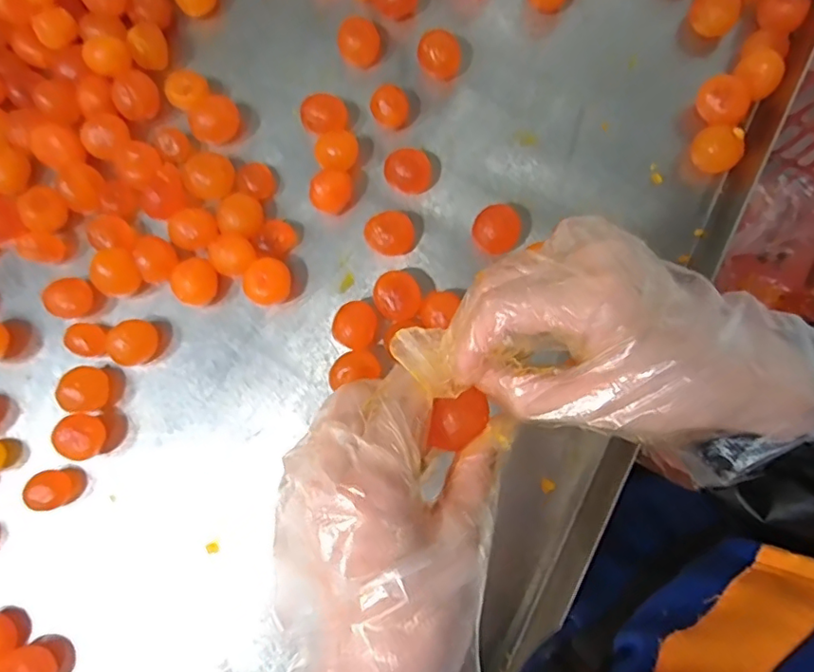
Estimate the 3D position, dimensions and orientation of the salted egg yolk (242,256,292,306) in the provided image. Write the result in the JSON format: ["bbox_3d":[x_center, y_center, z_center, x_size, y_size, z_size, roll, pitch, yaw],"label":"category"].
[{"bbox_3d":[-0.092,-0.035,0.376,0.030,0.028,0.026,-28,81,-3],"label":"salted egg yolk"}]

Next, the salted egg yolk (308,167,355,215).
[{"bbox_3d":[-0.052,-0.099,0.392,0.028,0.022,0.028,0,80,1],"label":"salted egg yolk"}]

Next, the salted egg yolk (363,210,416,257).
[{"bbox_3d":[-0.011,-0.068,0.383,0.031,0.019,0.030,0,80,1],"label":"salted egg yolk"}]

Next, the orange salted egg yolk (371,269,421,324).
[{"bbox_3d":[-0.006,-0.025,0.375,0.030,0.021,0.033,-30,81,-4],"label":"orange salted egg yolk"}]

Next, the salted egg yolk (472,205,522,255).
[{"bbox_3d":[0.061,-0.070,0.380,0.030,0.022,0.030,-33,81,-4],"label":"salted egg yolk"}]

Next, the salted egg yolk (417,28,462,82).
[{"bbox_3d":[0.023,-0.200,0.404,0.030,0.023,0.026,12,81,3],"label":"salted egg yolk"}]

